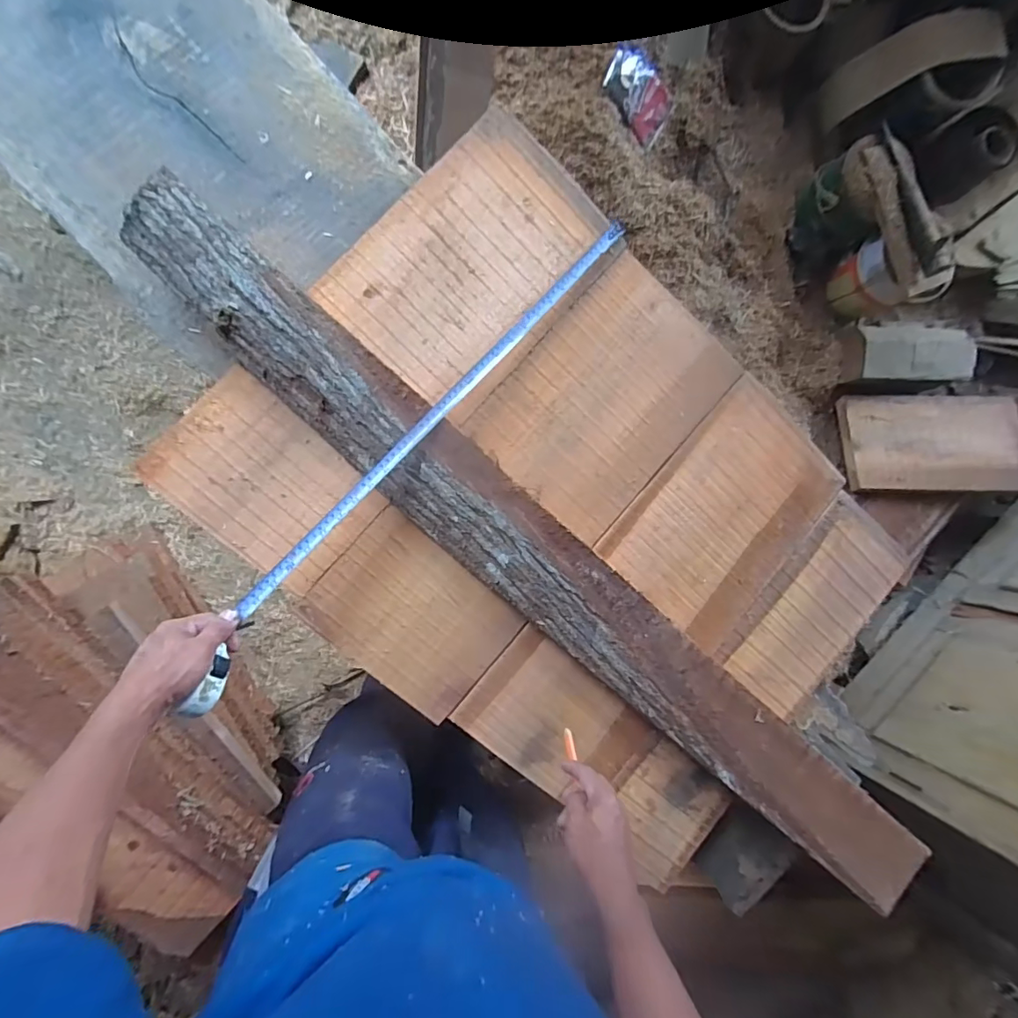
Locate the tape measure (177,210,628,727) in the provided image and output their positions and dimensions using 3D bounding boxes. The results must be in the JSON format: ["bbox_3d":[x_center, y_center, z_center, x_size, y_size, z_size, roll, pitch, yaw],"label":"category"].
[{"bbox_3d":[-0.089,-0.092,0.579,0.048,0.050,0.740,42,77,-7],"label":"tape measure"}]

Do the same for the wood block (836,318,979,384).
[{"bbox_3d":[0.987,-0.385,1.232,0.333,0.076,0.134,-2,92,-8],"label":"wood block"}]

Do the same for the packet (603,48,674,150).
[{"bbox_3d":[0.253,-0.803,0.962,0.155,0.016,0.108,26,100,-38],"label":"packet"}]

